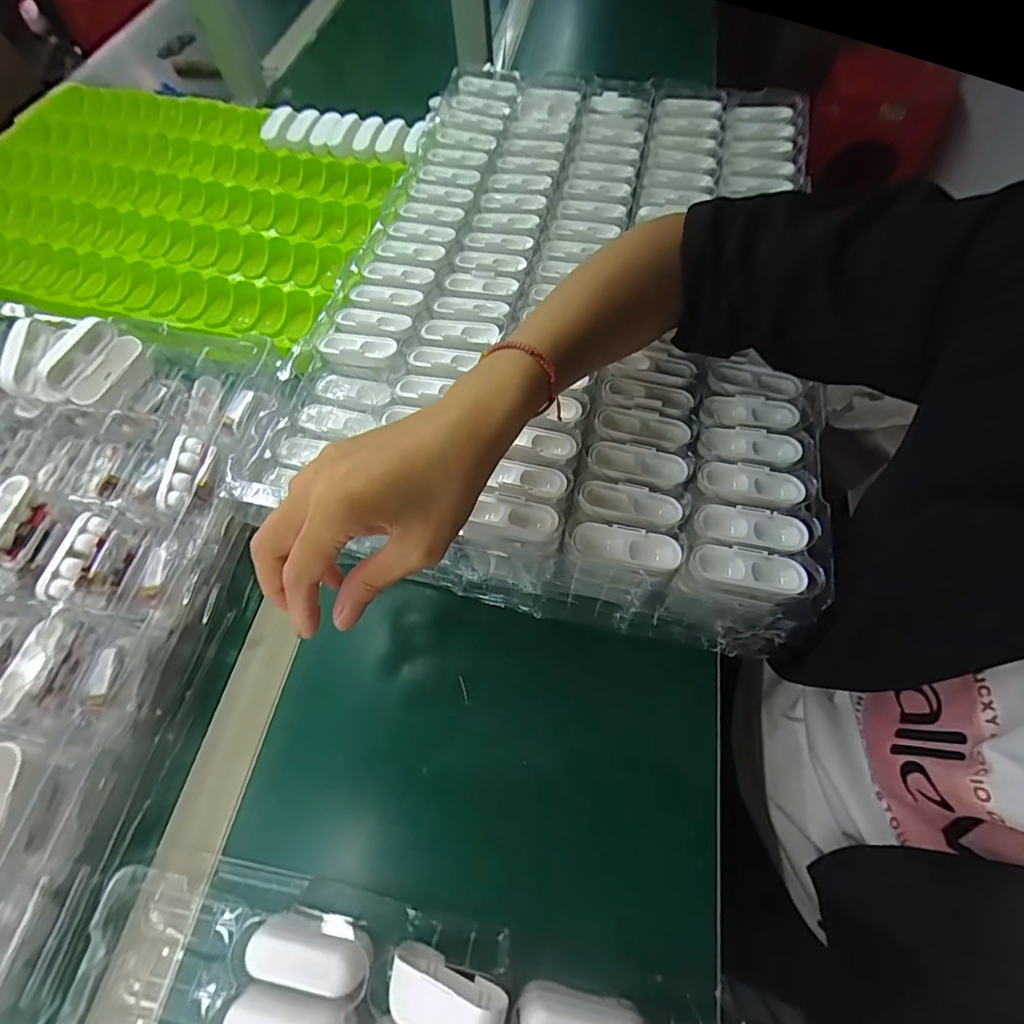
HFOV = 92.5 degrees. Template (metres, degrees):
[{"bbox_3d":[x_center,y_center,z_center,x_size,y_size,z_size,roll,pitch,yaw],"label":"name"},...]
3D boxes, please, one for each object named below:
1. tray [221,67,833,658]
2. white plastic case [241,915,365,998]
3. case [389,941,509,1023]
[{"bbox_3d":[0.046,-0.217,0.439,0.409,0.035,0.596,12,63,7],"label":"tray"},{"bbox_3d":[-0.109,0.240,0.270,0.064,0.028,0.028,9,63,6],"label":"white plastic case"},{"bbox_3d":[-0.034,0.250,0.248,0.063,0.023,0.029,5,61,27],"label":"case"}]

